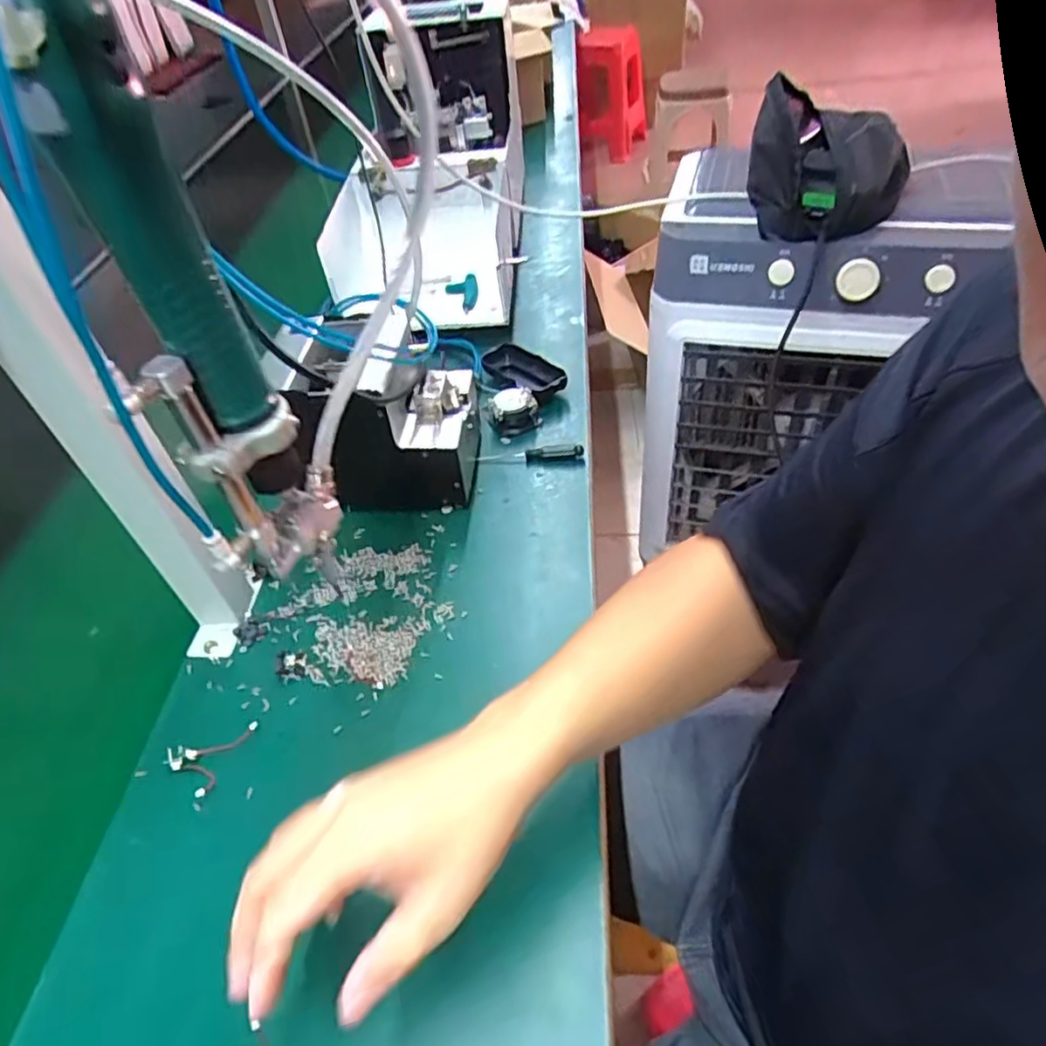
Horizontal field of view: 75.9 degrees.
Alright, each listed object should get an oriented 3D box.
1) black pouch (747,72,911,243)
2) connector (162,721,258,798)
[{"bbox_3d":[0.325,-0.396,0.707,0.152,0.111,0.201,15,50,19],"label":"black pouch"},{"bbox_3d":[-0.235,0.169,0.507,0.045,0.010,0.060,24,54,25],"label":"connector"}]

